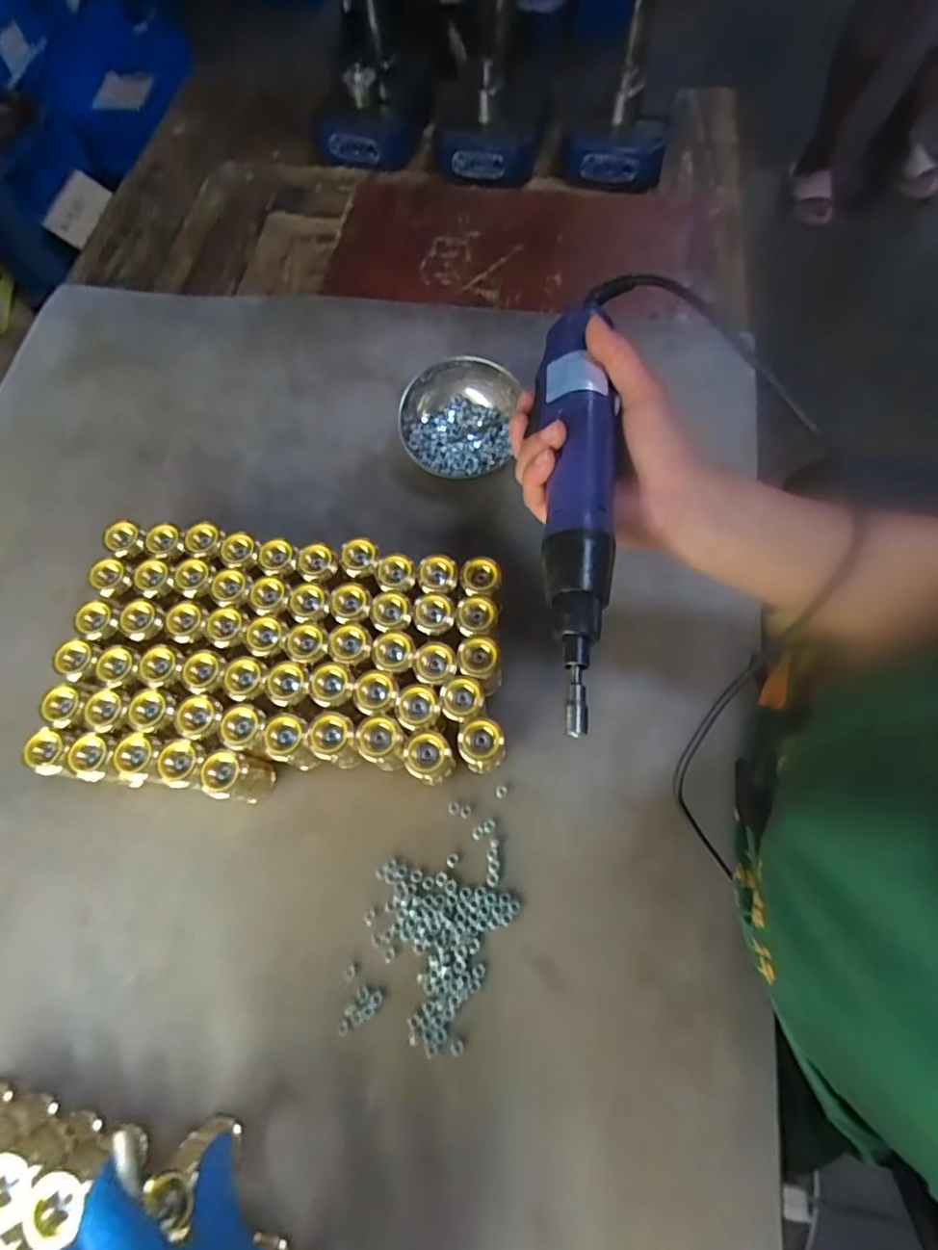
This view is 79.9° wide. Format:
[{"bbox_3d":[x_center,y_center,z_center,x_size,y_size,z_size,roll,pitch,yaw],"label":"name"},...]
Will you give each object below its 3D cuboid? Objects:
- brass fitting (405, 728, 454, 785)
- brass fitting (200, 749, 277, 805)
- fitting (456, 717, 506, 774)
[{"bbox_3d":[-0.028,0.097,0.405,0.030,0.065,0.033,0,70,1],"label":"brass fitting"},{"bbox_3d":[-0.168,0.112,0.410,0.029,0.060,0.031,0,70,1],"label":"brass fitting"},{"bbox_3d":[0.009,0.088,0.404,0.034,0.063,0.033,0,70,1],"label":"fitting"}]

